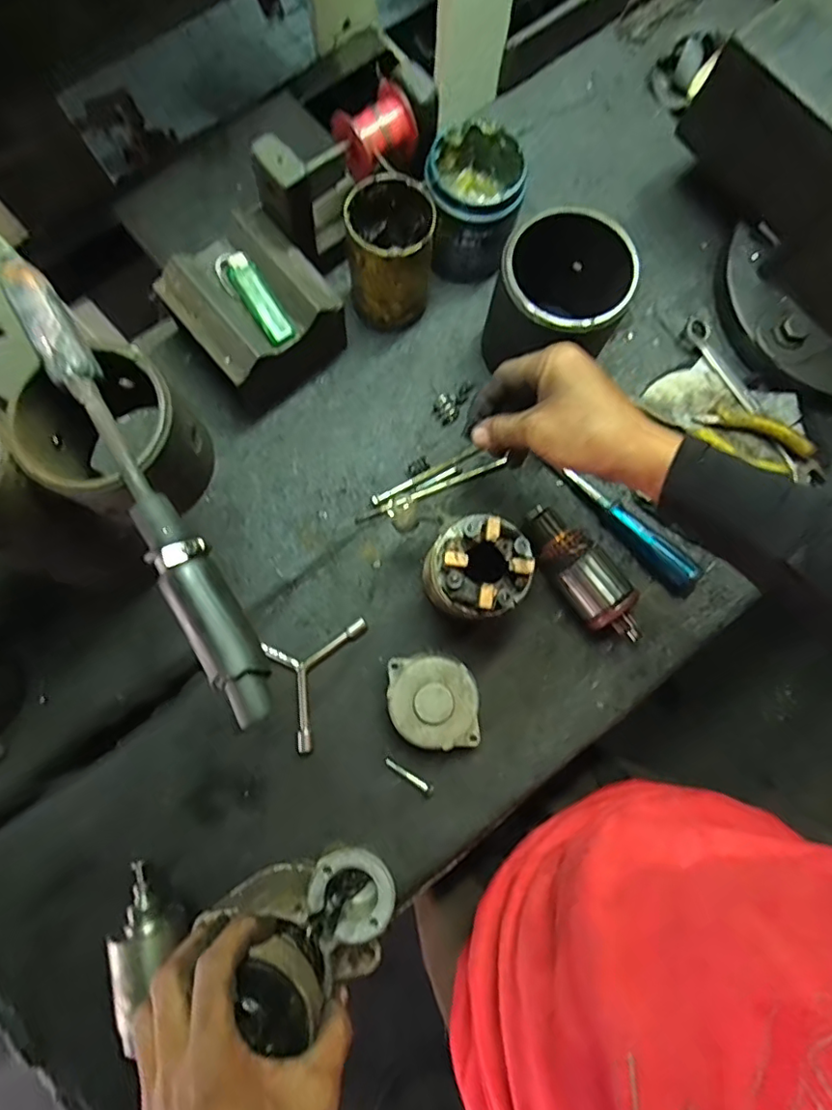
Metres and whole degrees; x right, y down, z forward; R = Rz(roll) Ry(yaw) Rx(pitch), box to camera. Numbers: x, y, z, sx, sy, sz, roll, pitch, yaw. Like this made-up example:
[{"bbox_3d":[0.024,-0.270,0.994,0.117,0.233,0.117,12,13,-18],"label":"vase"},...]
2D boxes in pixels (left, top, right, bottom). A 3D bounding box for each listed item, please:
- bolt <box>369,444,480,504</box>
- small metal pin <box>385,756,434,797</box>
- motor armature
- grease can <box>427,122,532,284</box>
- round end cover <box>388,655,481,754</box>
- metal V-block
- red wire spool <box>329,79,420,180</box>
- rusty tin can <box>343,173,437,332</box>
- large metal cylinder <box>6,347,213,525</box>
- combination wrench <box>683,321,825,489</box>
[{"bbox_3d":[0.010,-0.078,0.538,0.116,0.007,0.009,-28,82,-11],"label":"bolt"},{"bbox_3d":[-0.006,0.199,0.502,0.050,0.006,0.009,31,81,4],"label":"small metal pin"},{"bbox_3d":[0.152,0.017,0.510,0.052,0.049,0.145,-35,82,-7],"label":"motor armature"},{"bbox_3d":[0.053,-0.330,0.536,0.086,0.100,0.103,16,80,2],"label":"grease can"},{"bbox_3d":[0.015,0.130,0.500,0.076,0.037,0.077,-2,80,-1],"label":"round end cover"},{"bbox_3d":[-0.141,-0.214,0.513,0.124,0.098,0.121,-38,83,-7],"label":"metal V-block"},{"bbox_3d":[-0.034,-0.355,0.473,0.063,0.050,0.045,-40,83,-7],"label":"red wire spool"},{"bbox_3d":[-0.023,-0.272,0.515,0.076,0.113,0.081,-3,80,-2],"label":"rusty tin can"},{"bbox_3d":[-0.178,-0.065,0.335,0.091,0.076,0.090,-3,80,-2],"label":"large metal cylinder"},{"bbox_3d":[0.327,-0.152,0.550,0.029,0.018,0.198,-32,82,-6],"label":"combination wrench"}]

